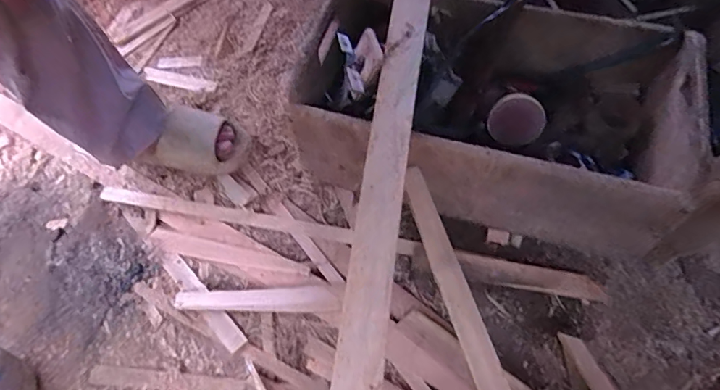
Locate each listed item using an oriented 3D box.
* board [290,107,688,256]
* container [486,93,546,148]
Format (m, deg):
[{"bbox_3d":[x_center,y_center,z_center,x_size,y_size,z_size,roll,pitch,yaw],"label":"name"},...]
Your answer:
[{"bbox_3d":[0.161,-0.018,0.725,0.578,0.234,0.040,18,66,6],"label":"board"},{"bbox_3d":[0.257,-0.120,0.743,0.087,0.035,0.082,40,105,22],"label":"container"}]

